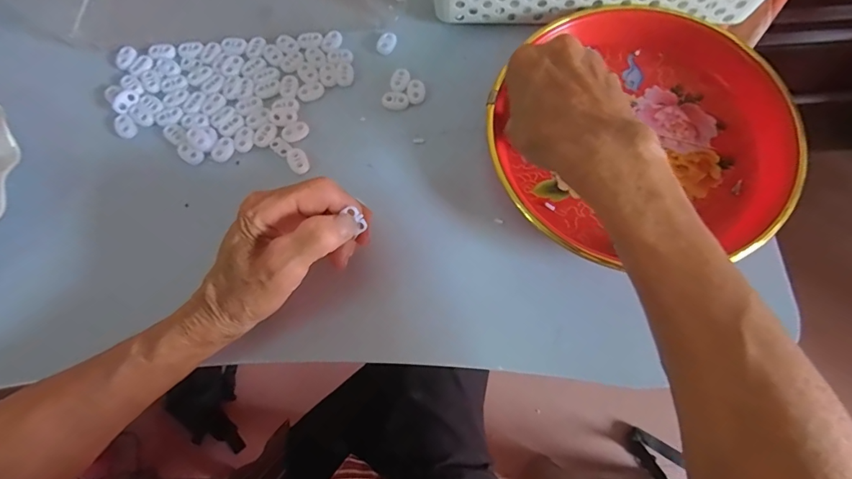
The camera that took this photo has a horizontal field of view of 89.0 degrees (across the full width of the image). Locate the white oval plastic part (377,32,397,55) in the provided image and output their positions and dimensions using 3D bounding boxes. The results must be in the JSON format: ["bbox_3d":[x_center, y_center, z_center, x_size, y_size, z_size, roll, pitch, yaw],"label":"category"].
[{"bbox_3d":[-0.035,-0.173,0.382,0.016,0.004,0.022,19,73,6],"label":"white oval plastic part"}]

